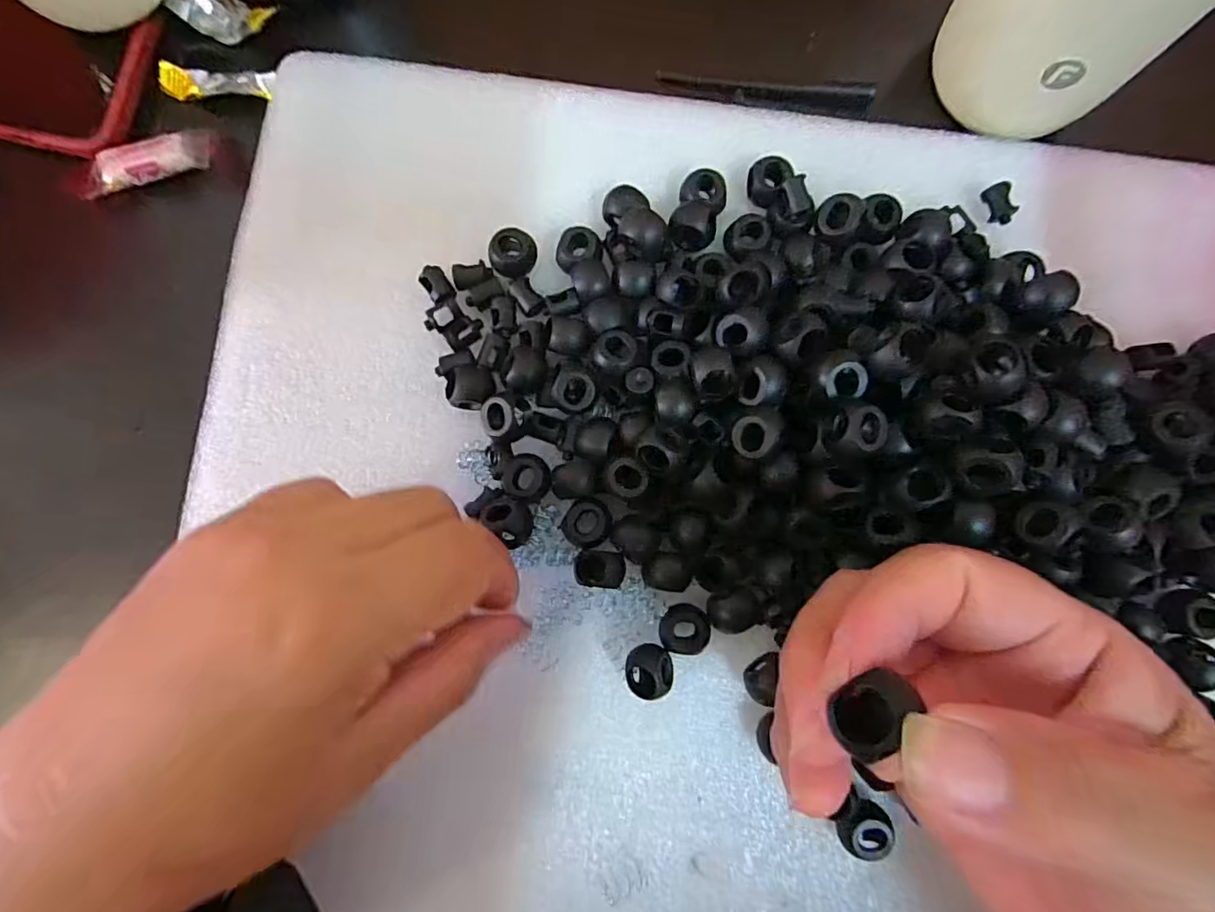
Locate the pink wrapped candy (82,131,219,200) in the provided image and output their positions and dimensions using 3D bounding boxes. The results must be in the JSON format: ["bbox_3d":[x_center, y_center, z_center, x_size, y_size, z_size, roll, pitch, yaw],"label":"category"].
[{"bbox_3d":[-0.187,-0.120,0.231,0.052,0.011,0.015,-19,85,-2],"label":"pink wrapped candy"}]

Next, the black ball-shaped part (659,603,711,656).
[{"bbox_3d":[0.027,0.060,0.197,0.017,0.012,0.018,8,85,0],"label":"black ball-shaped part"}]

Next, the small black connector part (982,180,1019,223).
[{"bbox_3d":[0.150,-0.096,0.215,0.010,0.006,0.014,-12,85,-2],"label":"small black connector part"}]

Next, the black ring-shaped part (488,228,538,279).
[{"bbox_3d":[-0.036,-0.077,0.217,0.017,0.013,0.016,0,85,0],"label":"black ring-shaped part"}]

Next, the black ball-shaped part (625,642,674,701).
[{"bbox_3d":[0.015,0.074,0.196,0.016,0.016,0.016,3,85,0],"label":"black ball-shaped part"}]

